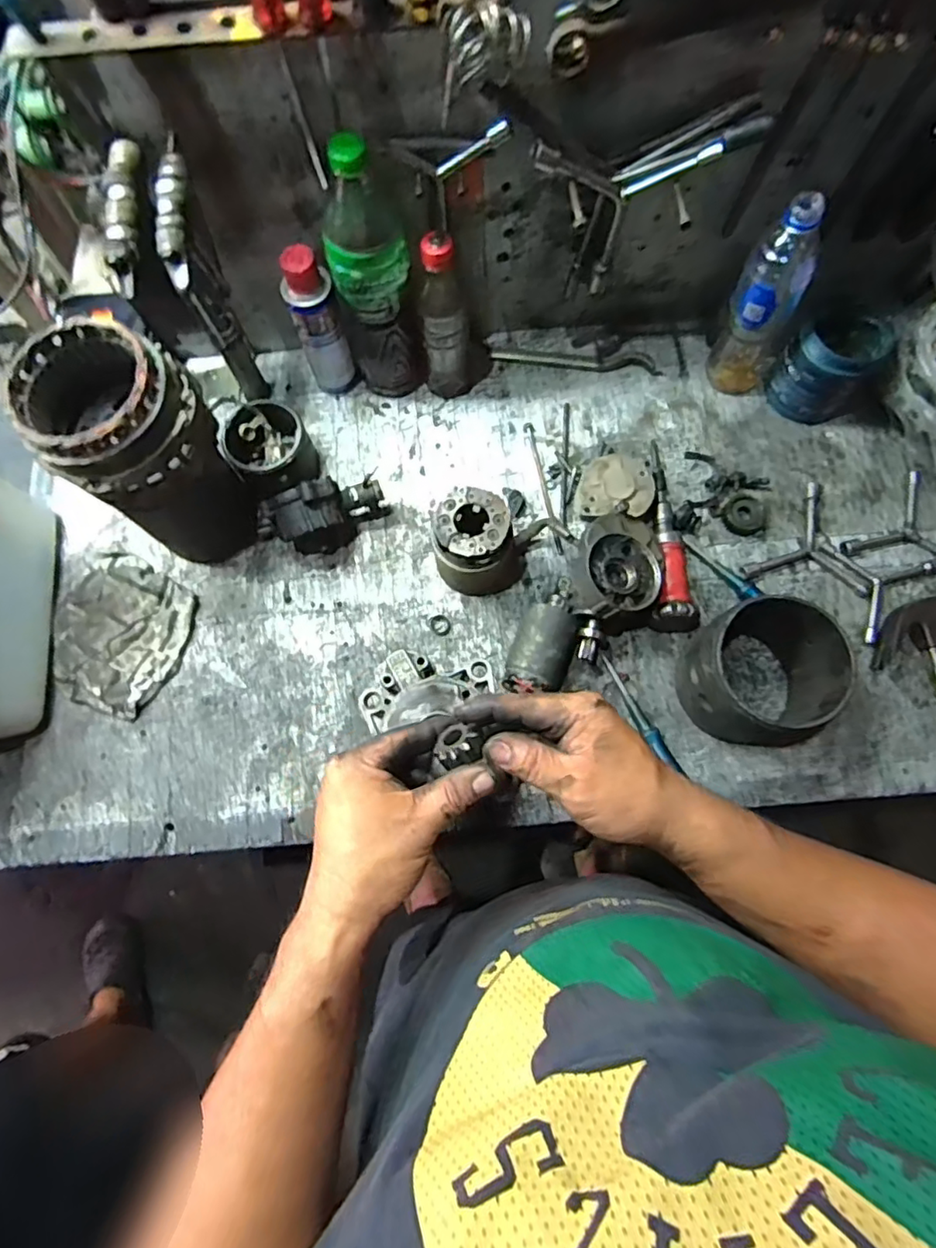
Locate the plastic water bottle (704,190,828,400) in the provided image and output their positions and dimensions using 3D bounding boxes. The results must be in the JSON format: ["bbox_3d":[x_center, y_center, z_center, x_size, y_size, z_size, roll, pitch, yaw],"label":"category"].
[{"bbox_3d":[0.309,-0.328,0.620,0.070,0.217,0.063,39,78,10],"label":"plastic water bottle"}]

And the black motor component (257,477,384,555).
[{"bbox_3d":[-0.161,-0.116,0.642,0.143,0.087,0.054,-10,74,-2],"label":"black motor component"}]

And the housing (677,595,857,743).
[{"bbox_3d":[0.276,0.047,0.569,0.126,0.116,0.124,-23,75,-6],"label":"housing"}]

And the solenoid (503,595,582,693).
[{"bbox_3d":[0.078,0.021,0.614,0.061,0.057,0.106,18,75,5],"label":"solenoid"}]

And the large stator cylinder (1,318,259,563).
[{"bbox_3d":[-0.299,-0.156,0.577,0.126,0.236,0.126,36,78,10],"label":"large stator cylinder"}]

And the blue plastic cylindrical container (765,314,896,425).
[{"bbox_3d":[0.401,-0.288,0.669,0.092,0.096,0.086,-39,78,-10],"label":"blue plastic cylindrical container"}]

